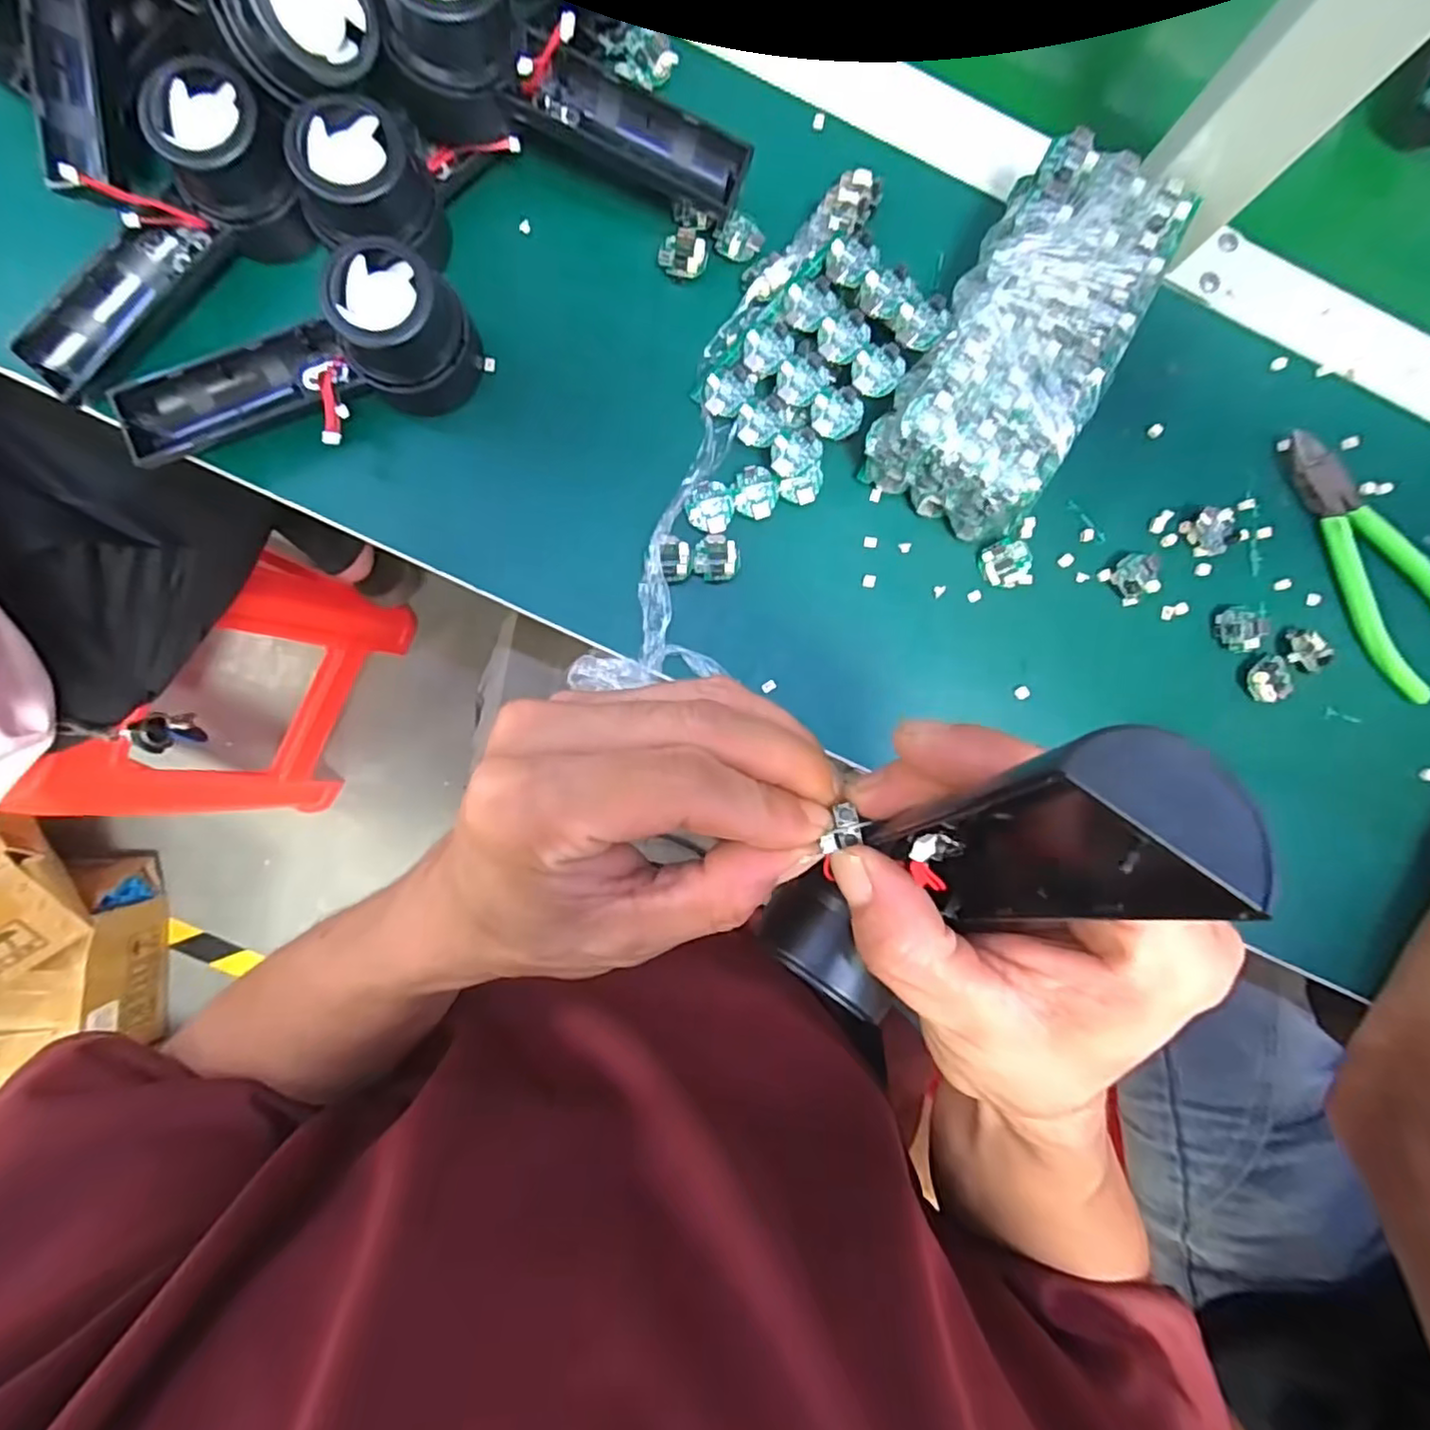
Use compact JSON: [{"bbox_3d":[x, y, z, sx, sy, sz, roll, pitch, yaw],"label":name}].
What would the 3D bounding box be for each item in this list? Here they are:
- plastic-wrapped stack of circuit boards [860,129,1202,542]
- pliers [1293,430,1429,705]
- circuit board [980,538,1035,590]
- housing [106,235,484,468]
[{"bbox_3d":[0.146,-0.176,0.309,0.079,0.043,0.164,30,91,-3],"label":"plastic-wrapped stack of circuit boards"},{"bbox_3d":[0.351,-0.080,0.342,0.049,0.015,0.153,-38,93,-1],"label":"pliers"},{"bbox_3d":[0.150,-0.077,0.329,0.024,0.009,0.023,-12,92,-2],"label":"circuit board"},{"bbox_3d":[-0.194,-0.160,0.295,0.163,0.043,0.063,-14,93,-2],"label":"housing"}]

